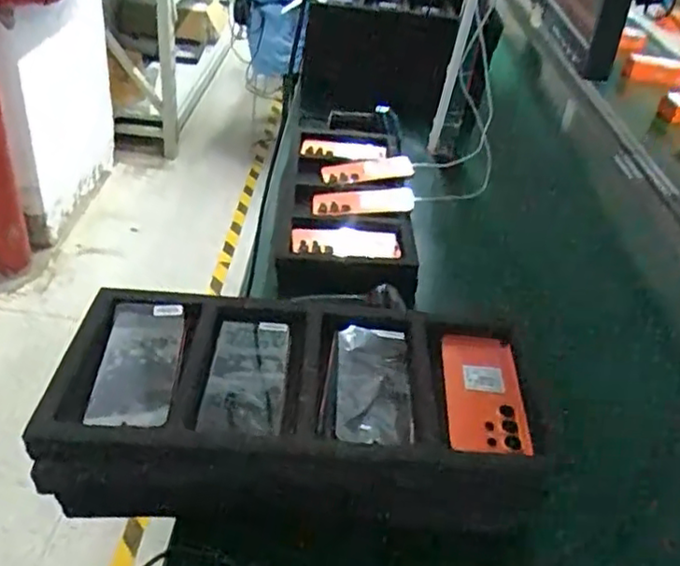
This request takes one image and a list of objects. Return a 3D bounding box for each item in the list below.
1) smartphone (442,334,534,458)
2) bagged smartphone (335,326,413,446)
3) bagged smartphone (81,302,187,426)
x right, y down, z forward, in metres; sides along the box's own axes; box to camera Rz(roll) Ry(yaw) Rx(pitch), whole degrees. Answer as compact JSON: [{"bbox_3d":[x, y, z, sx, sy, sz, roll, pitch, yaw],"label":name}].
[{"bbox_3d":[0.144,0.109,0.670,0.079,0.009,0.171,6,36,-3],"label":"smartphone"},{"bbox_3d":[0.033,0.103,0.670,0.074,0.015,0.161,5,36,-3],"label":"bagged smartphone"},{"bbox_3d":[-0.204,0.079,0.661,0.076,0.014,0.169,3,36,-7],"label":"bagged smartphone"}]

